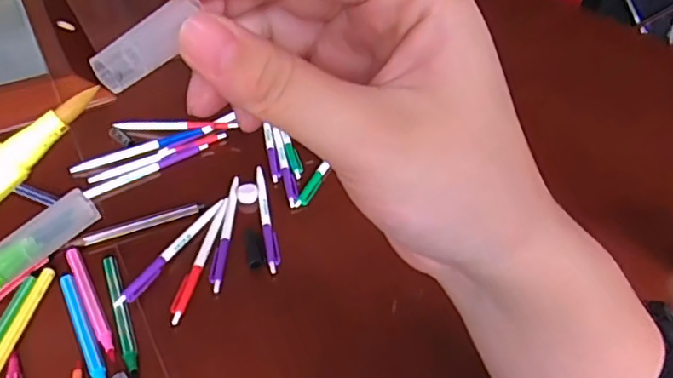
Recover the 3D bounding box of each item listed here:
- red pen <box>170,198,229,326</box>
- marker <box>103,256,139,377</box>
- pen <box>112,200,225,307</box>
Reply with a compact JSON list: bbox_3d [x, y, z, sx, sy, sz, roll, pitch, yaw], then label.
[{"bbox_3d":[-0.114,0.057,0.481,0.014,0.010,0.127,7,40,9],"label":"red pen"},{"bbox_3d":[-0.162,0.093,0.435,0.011,0.007,0.123,-16,42,-18],"label":"marker"},{"bbox_3d":[-0.138,0.050,0.485,0.012,0.008,0.133,18,43,21],"label":"pen"}]

